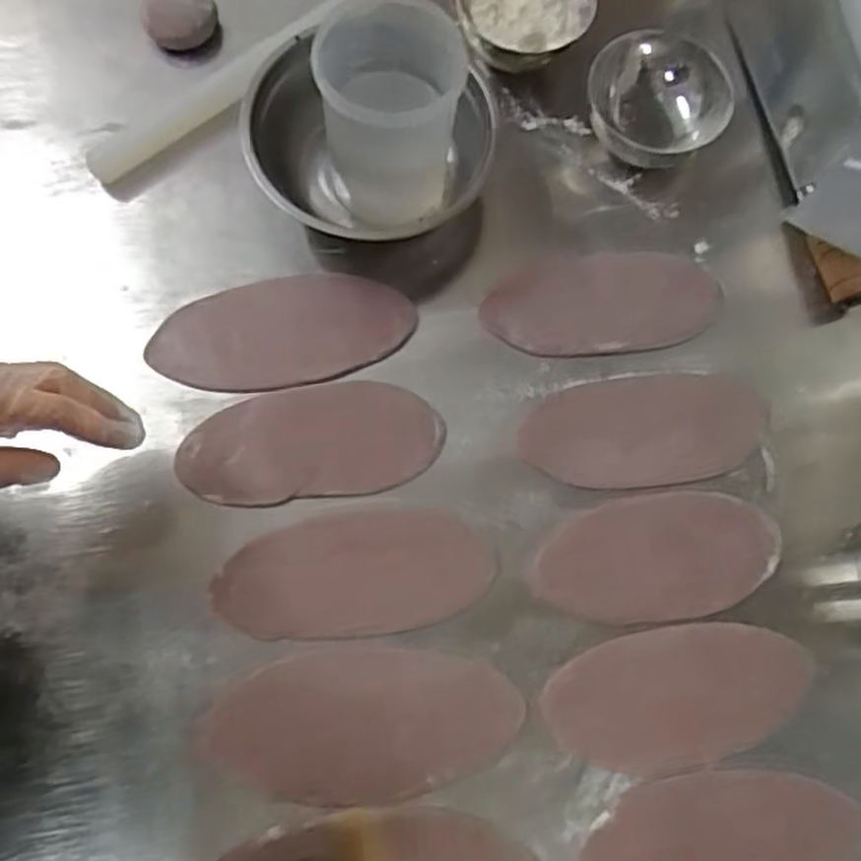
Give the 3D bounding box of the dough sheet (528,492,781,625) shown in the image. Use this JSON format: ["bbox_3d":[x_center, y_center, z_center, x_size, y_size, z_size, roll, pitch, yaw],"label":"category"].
[{"bbox_3d":[0.157,0.088,0.517,0.170,0.015,0.083,-7,75,-4],"label":"dough sheet"}]

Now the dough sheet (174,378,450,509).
[{"bbox_3d":[-0.085,0.008,0.536,0.182,0.005,0.080,-7,75,-4],"label":"dough sheet"}]

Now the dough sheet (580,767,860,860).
[{"bbox_3d":[0.185,0.265,0.474,0.171,0.014,0.082,-6,75,-3],"label":"dough sheet"}]

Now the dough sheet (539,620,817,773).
[{"bbox_3d":[0.167,0.177,0.499,0.177,0.015,0.085,-11,75,-5],"label":"dough sheet"}]

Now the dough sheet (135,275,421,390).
[{"bbox_3d":[-0.110,-0.073,0.560,0.190,0.005,0.081,-9,75,-4],"label":"dough sheet"}]

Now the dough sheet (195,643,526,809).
[{"bbox_3d":[-0.045,0.192,0.489,0.203,0.004,0.093,-4,75,-3],"label":"dough sheet"}]

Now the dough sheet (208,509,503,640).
[{"bbox_3d":[-0.053,0.100,0.515,0.188,0.004,0.080,-7,75,-4],"label":"dough sheet"}]

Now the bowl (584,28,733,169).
[{"bbox_3d":[0.179,-0.258,0.598,0.106,0.062,0.108,0,74,-2],"label":"bowl"}]

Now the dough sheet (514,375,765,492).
[{"bbox_3d":[0.159,0.000,0.553,0.185,0.007,0.081,-8,75,-4],"label":"dough sheet"}]

